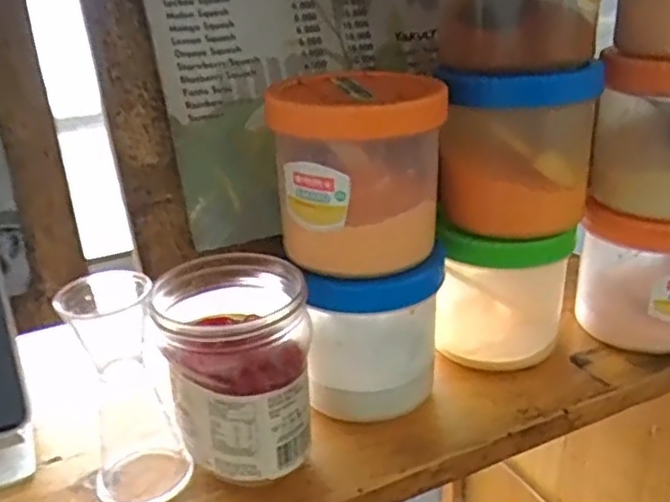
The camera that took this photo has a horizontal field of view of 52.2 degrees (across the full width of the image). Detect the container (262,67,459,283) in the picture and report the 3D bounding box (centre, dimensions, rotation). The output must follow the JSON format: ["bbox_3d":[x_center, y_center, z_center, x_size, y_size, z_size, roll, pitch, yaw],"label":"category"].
[{"bbox_3d":[0.013,-0.040,0.352,0.080,0.091,0.074,2,25,9],"label":"container"}]

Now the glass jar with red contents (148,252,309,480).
[{"bbox_3d":[-0.050,0.056,0.345,0.077,0.082,0.083,-8,26,-13],"label":"glass jar with red contents"}]

